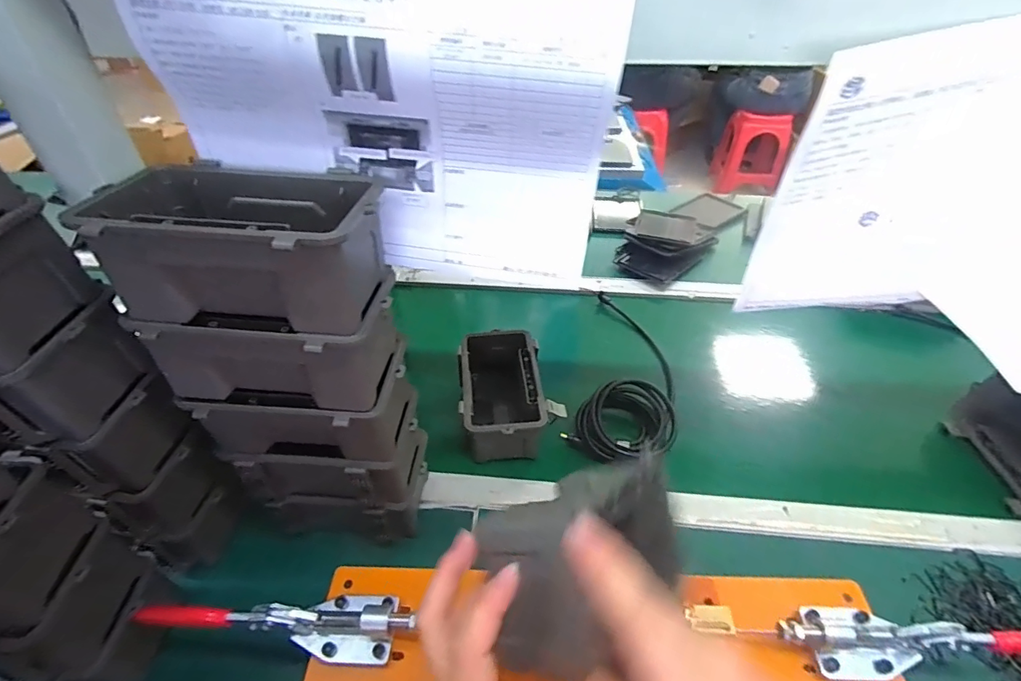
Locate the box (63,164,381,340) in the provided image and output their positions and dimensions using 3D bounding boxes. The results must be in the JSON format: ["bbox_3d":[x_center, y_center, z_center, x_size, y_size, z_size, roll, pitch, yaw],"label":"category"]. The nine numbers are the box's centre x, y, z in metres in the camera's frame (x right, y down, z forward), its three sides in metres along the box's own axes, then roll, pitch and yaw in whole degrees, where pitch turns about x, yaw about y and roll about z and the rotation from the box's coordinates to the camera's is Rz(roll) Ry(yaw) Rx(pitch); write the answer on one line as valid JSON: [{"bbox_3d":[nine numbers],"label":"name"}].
[{"bbox_3d":[-0.179,-0.067,0.337,0.174,0.077,0.114,-1,42,0],"label":"box"}]

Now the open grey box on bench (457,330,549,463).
[{"bbox_3d":[-0.012,0.075,0.653,0.105,0.094,0.173,-3,42,-3],"label":"open grey box on bench"}]

